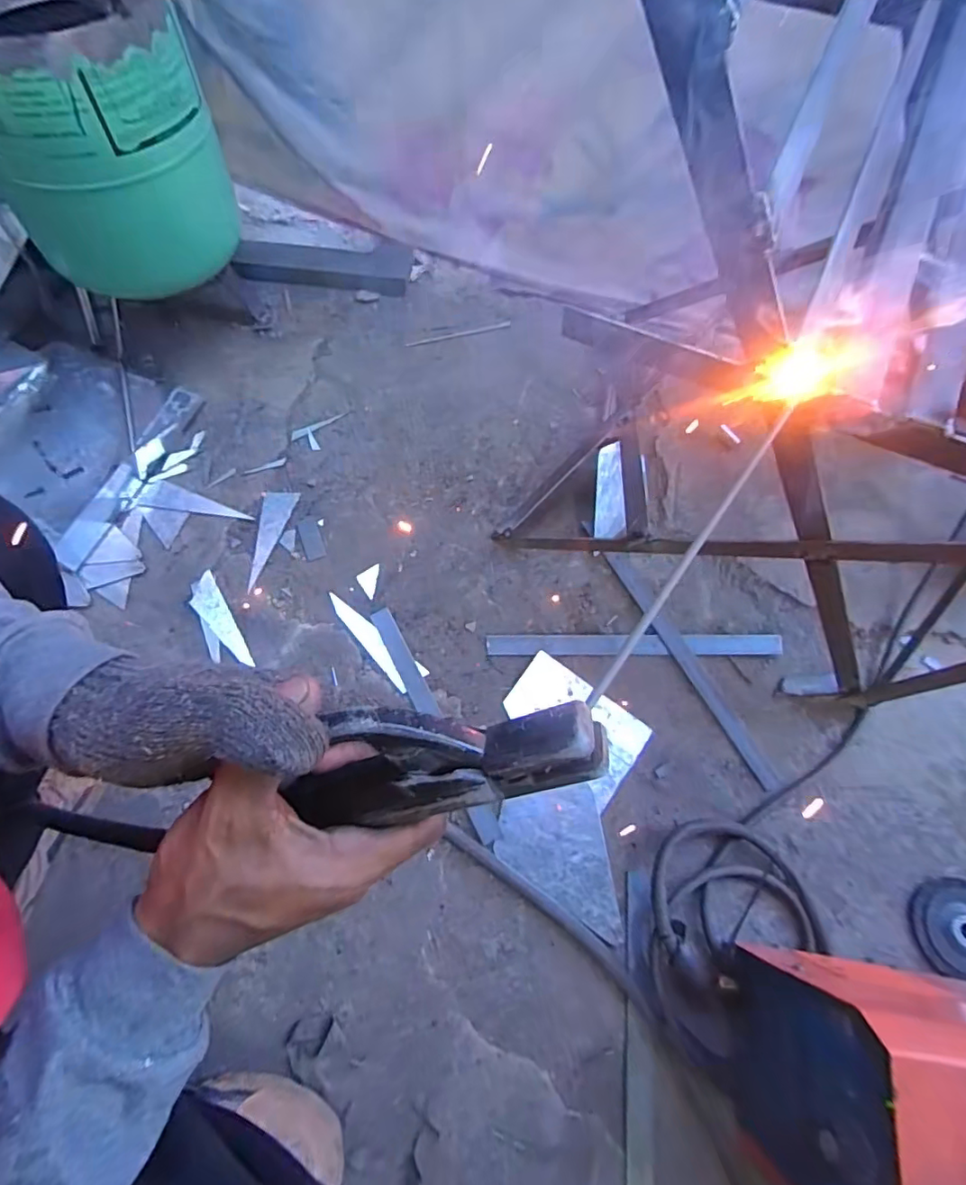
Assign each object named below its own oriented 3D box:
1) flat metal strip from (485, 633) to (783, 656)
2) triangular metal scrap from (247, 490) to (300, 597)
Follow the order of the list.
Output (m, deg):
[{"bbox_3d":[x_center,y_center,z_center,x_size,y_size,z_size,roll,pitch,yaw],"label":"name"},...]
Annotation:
[{"bbox_3d":[0.193,0.063,0.671,0.336,0.009,0.026,1,69,-1],"label":"flat metal strip"},{"bbox_3d":[-0.274,-0.071,0.716,0.041,0.004,0.139,2,69,0],"label":"triangular metal scrap"}]

